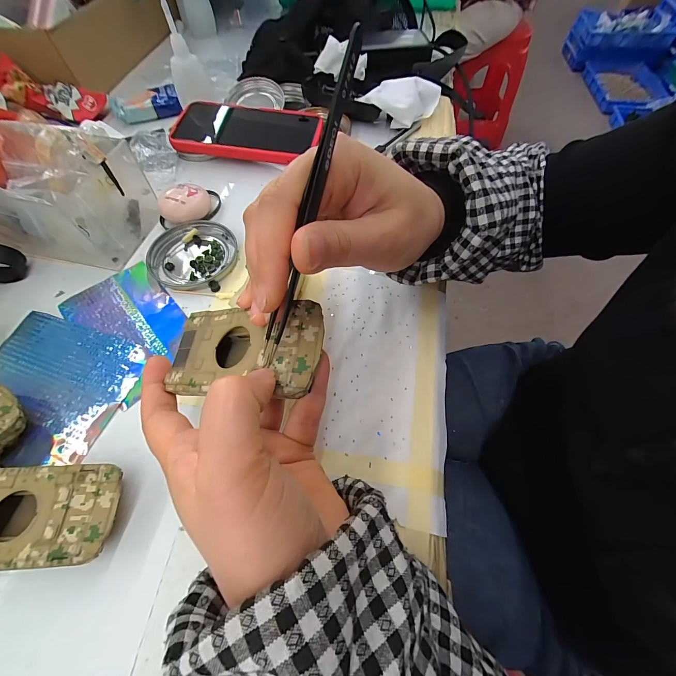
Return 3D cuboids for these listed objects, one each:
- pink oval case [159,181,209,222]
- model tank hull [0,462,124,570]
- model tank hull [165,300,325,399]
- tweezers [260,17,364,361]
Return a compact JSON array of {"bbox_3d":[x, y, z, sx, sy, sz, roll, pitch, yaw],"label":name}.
[{"bbox_3d":[-0.152,-0.133,0.300,0.043,0.023,0.037,0,63,0],"label":"pink oval case"},{"bbox_3d":[-0.175,0.103,0.177,0.095,0.026,0.049,-3,63,-2],"label":"model tank hull"},{"bbox_3d":[-0.050,0.009,0.165,0.094,0.019,0.049,-2,60,27],"label":"model tank hull"},{"bbox_3d":[-0.014,-0.048,0.129,0.008,0.131,0.013,25,22,12],"label":"tweezers"}]

